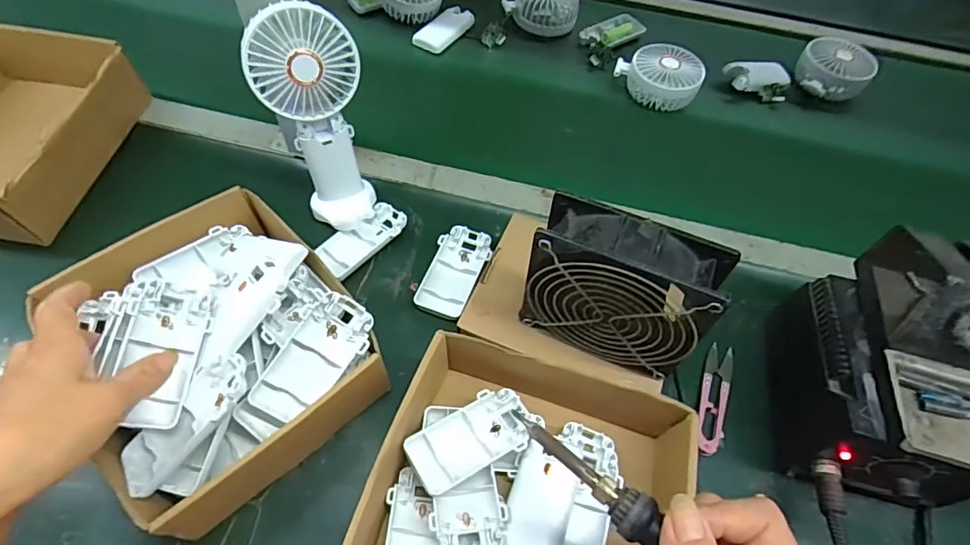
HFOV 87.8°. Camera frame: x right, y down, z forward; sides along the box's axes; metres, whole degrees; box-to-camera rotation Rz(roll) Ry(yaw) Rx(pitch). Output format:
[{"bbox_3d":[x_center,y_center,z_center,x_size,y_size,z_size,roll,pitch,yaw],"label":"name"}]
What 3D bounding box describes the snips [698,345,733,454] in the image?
[{"bbox_3d":[0.197,0.105,0.429,0.023,0.015,0.102,21,62,8],"label":"snips"}]

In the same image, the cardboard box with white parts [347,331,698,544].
[{"bbox_3d":[0.025,0.164,0.350,0.195,0.083,0.214,17,61,6],"label":"cardboard box with white parts"}]

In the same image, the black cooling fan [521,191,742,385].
[{"bbox_3d":[0.090,0.013,0.350,0.118,0.112,0.048,24,60,10],"label":"black cooling fan"}]

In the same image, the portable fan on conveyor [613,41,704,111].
[{"bbox_3d":[0.222,-0.250,0.642,0.102,0.045,0.077,31,64,14],"label":"portable fan on conveyor"}]

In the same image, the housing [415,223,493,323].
[{"bbox_3d":[-0.028,0.001,0.481,0.050,0.016,0.096,15,61,5],"label":"housing"}]

